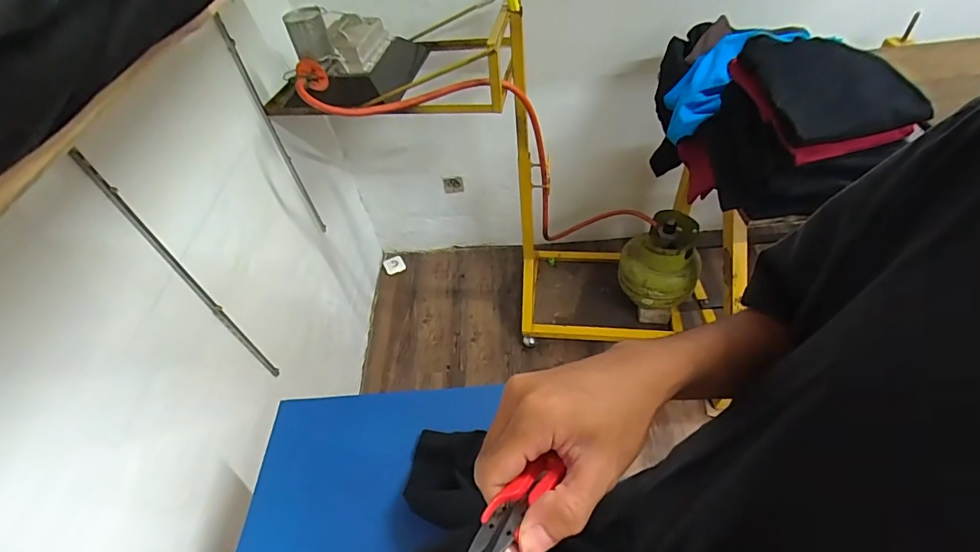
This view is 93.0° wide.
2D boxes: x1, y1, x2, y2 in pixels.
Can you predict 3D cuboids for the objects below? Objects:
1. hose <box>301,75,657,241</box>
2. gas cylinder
[{"bbox_3d":[0.114,-0.262,1.352,0.323,1.188,0.438,-52,56,9],"label":"hose"},{"bbox_3d":[0.572,-0.055,1.551,0.249,0.246,0.237,16,53,19],"label":"gas cylinder"}]

